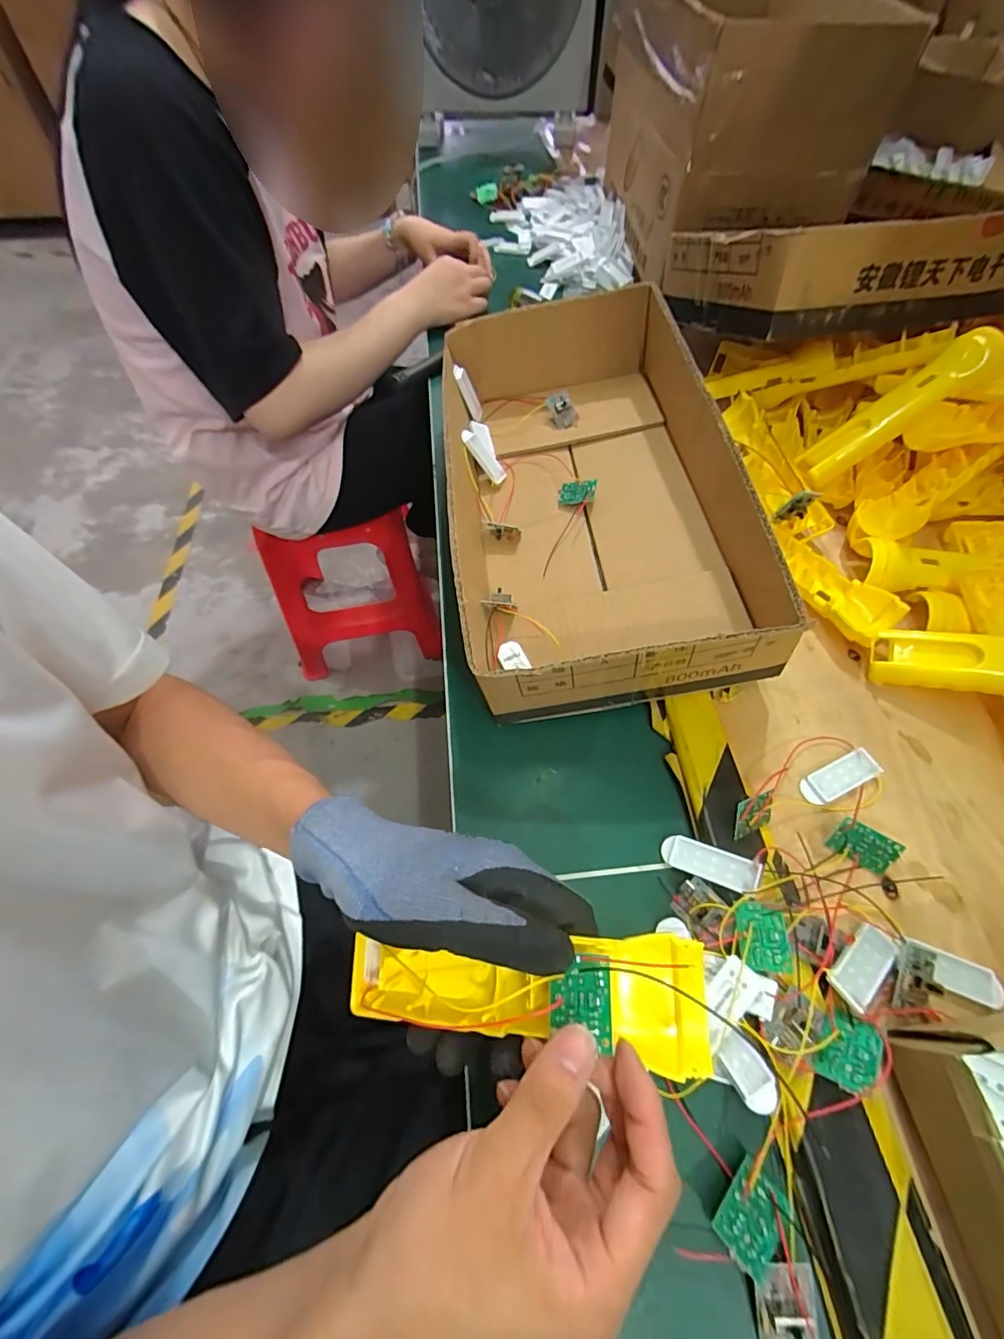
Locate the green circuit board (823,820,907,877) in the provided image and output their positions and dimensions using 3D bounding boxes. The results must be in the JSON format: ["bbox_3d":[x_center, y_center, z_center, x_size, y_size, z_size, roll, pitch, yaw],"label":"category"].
[{"bbox_3d":[0.225,0.110,0.317,0.035,0.025,0.006,30,25,15],"label":"green circuit board"}]

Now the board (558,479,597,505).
[{"bbox_3d":[0.072,-0.170,0.489,0.037,0.004,0.025,12,88,34],"label":"board"}]

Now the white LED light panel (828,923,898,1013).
[{"bbox_3d":[0.200,0.164,0.282,0.049,0.005,0.022,-26,60,-30],"label":"white LED light panel"}]

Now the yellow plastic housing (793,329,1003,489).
[{"bbox_3d":[0.345,-0.227,0.447,0.163,0.021,0.041,-35,59,18],"label":"yellow plastic housing"}]

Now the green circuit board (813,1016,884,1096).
[{"bbox_3d":[0.178,0.196,0.261,0.034,0.004,0.024,-42,32,-27],"label":"green circuit board"}]

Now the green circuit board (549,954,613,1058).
[{"bbox_3d":[0.033,0.137,0.211,0.025,0.006,0.033,1,60,5],"label":"green circuit board"}]

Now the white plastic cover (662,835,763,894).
[{"bbox_3d":[0.129,0.121,0.319,0.057,0.006,0.020,10,59,33],"label":"white plastic cover"}]

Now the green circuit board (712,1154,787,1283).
[{"bbox_3d":[0.119,0.257,0.239,0.035,0.004,0.026,-34,62,-29],"label":"green circuit board"}]

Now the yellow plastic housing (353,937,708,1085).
[{"bbox_3d":[0.005,0.148,0.230,0.163,0.020,0.046,-8,59,15],"label":"yellow plastic housing"}]

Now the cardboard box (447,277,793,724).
[{"bbox_3d":[0.067,-0.167,0.452,0.223,0.085,0.420,-7,58,0],"label":"cardboard box"}]

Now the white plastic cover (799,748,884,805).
[{"bbox_3d":[0.230,0.073,0.347,0.057,0.005,0.021,-22,61,-12],"label":"white plastic cover"}]

